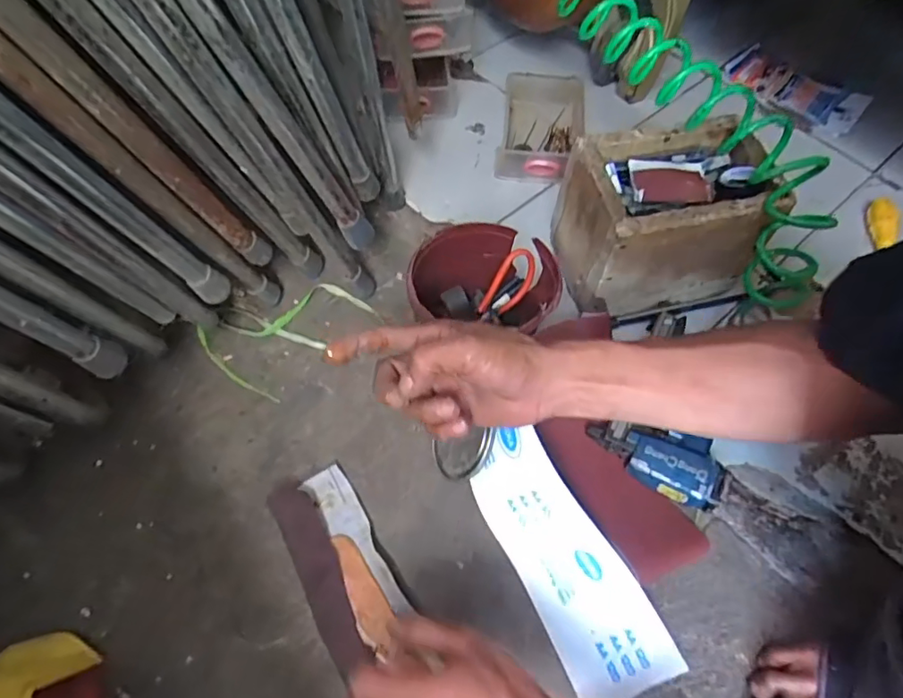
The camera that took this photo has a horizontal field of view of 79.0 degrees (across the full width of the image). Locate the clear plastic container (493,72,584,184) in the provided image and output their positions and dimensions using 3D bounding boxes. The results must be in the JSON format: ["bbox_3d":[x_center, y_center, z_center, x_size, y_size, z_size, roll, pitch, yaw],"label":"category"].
[{"bbox_3d":[0.134,-0.330,0.818,0.116,0.057,0.184,9,62,2],"label":"clear plastic container"}]

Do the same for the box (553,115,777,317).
[{"bbox_3d":[0.242,-0.143,0.653,0.201,0.175,0.137,-10,61,-8],"label":"box"}]

